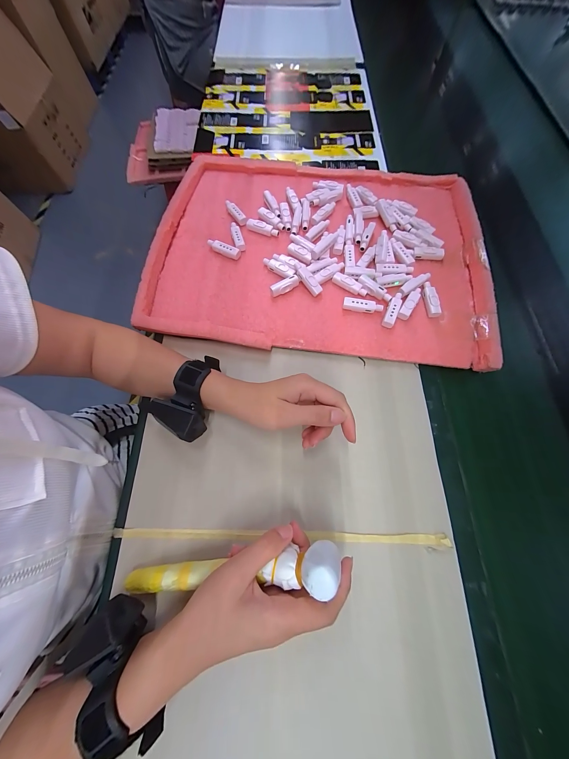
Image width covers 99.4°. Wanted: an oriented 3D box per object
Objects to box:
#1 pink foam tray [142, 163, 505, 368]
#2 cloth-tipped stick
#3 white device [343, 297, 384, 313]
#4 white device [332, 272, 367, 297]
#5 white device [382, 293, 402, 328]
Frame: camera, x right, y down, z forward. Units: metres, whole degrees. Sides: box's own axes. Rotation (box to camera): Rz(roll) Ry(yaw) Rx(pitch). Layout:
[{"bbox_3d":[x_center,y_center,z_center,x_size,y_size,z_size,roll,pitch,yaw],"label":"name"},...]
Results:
[{"bbox_3d":[0.053,-0.219,0.392,0.502,0.027,0.373,8,70,4],"label":"pink foam tray"},{"bbox_3d":[-0.057,0.175,0.221,0.217,0.028,0.030,-15,71,14],"label":"cloth-tipped stick"},{"bbox_3d":[0.114,-0.106,0.351,0.056,0.014,0.014,10,72,4],"label":"white device"},{"bbox_3d":[0.099,-0.144,0.365,0.056,0.014,0.016,35,76,12],"label":"white device"},{"bbox_3d":[0.155,-0.100,0.348,0.016,0.012,0.058,23,74,9],"label":"white device"}]

